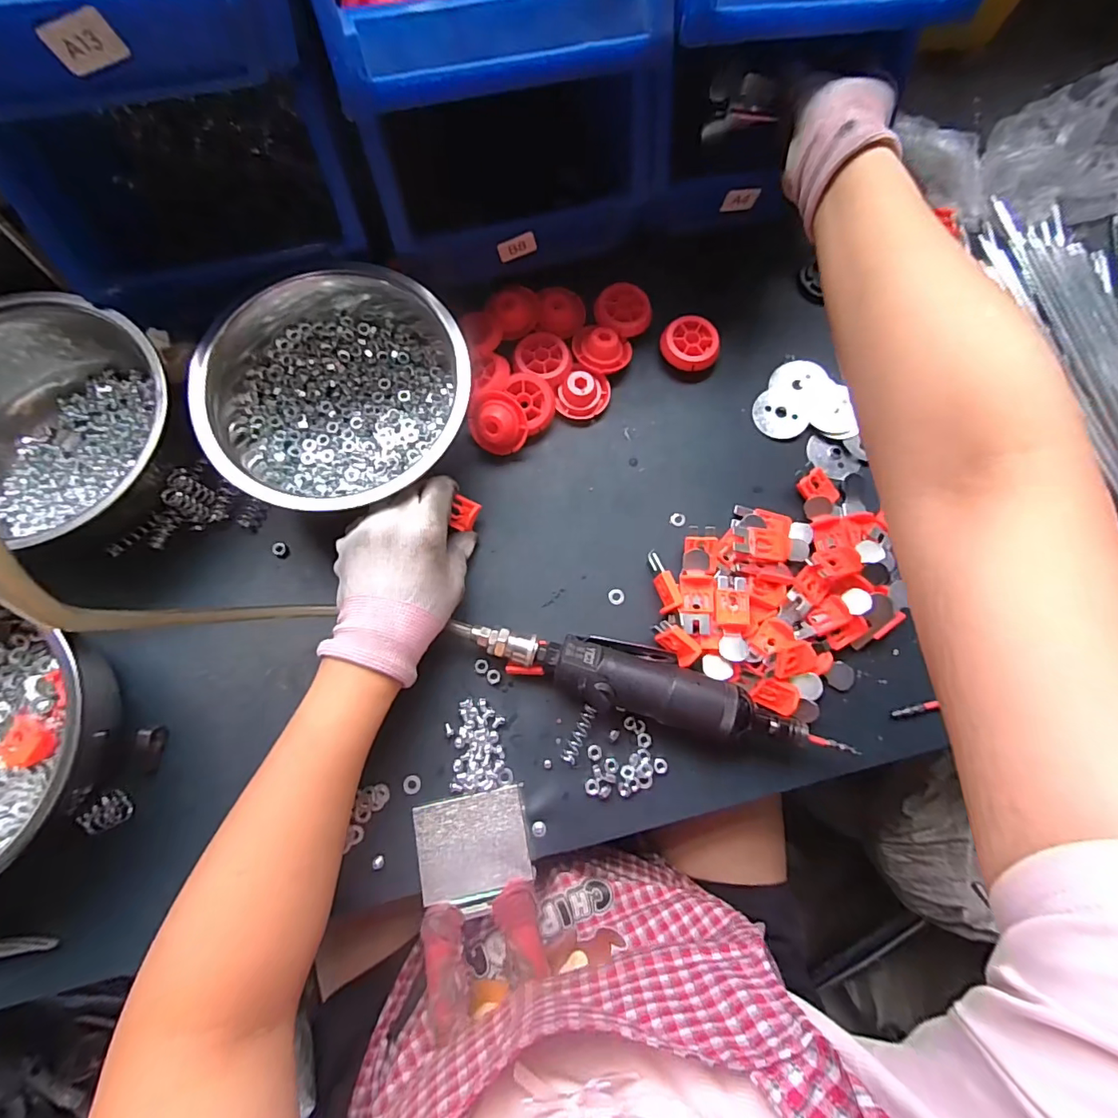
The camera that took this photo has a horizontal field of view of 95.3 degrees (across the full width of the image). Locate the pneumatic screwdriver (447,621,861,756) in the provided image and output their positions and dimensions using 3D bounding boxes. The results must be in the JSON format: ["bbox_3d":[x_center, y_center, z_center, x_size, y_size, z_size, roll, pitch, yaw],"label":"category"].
[{"bbox_3d":[0.075,0.090,0.361,0.262,0.034,0.052,14,75,2],"label":"pneumatic screwdriver"}]

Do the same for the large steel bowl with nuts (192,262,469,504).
[{"bbox_3d":[-0.159,-0.125,0.386,0.180,0.073,0.170,0,82,-3],"label":"large steel bowl with nuts"}]

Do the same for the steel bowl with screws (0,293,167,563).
[{"bbox_3d":[-0.352,-0.090,0.366,0.166,0.068,0.166,6,75,0],"label":"steel bowl with screws"}]

